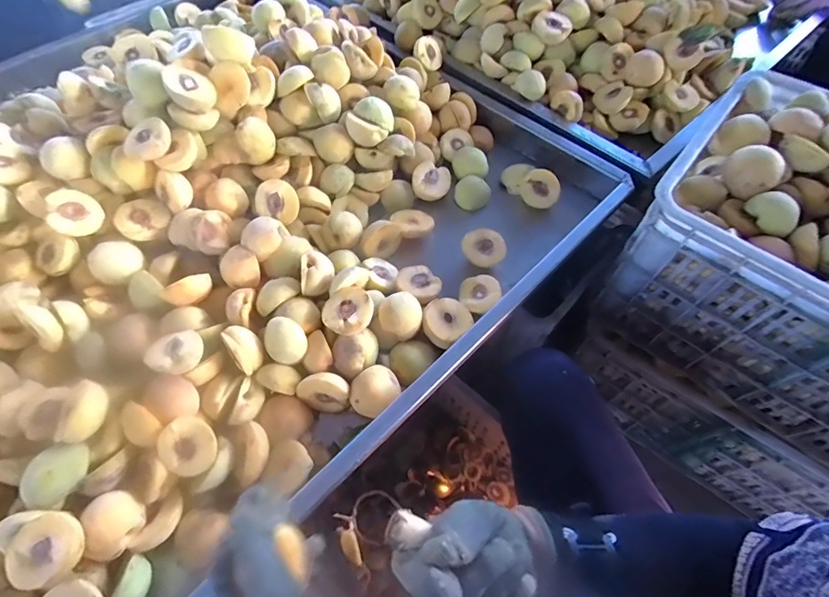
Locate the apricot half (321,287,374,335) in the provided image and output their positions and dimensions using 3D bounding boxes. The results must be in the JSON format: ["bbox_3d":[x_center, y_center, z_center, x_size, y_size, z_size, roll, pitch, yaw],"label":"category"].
[{"bbox_3d":[-0.079,0.012,0.499,0.049,0.025,0.059,28,63,17],"label":"apricot half"}]

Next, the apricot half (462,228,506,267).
[{"bbox_3d":[0.103,-0.074,0.619,0.058,0.026,0.058,1,78,-3],"label":"apricot half"}]

